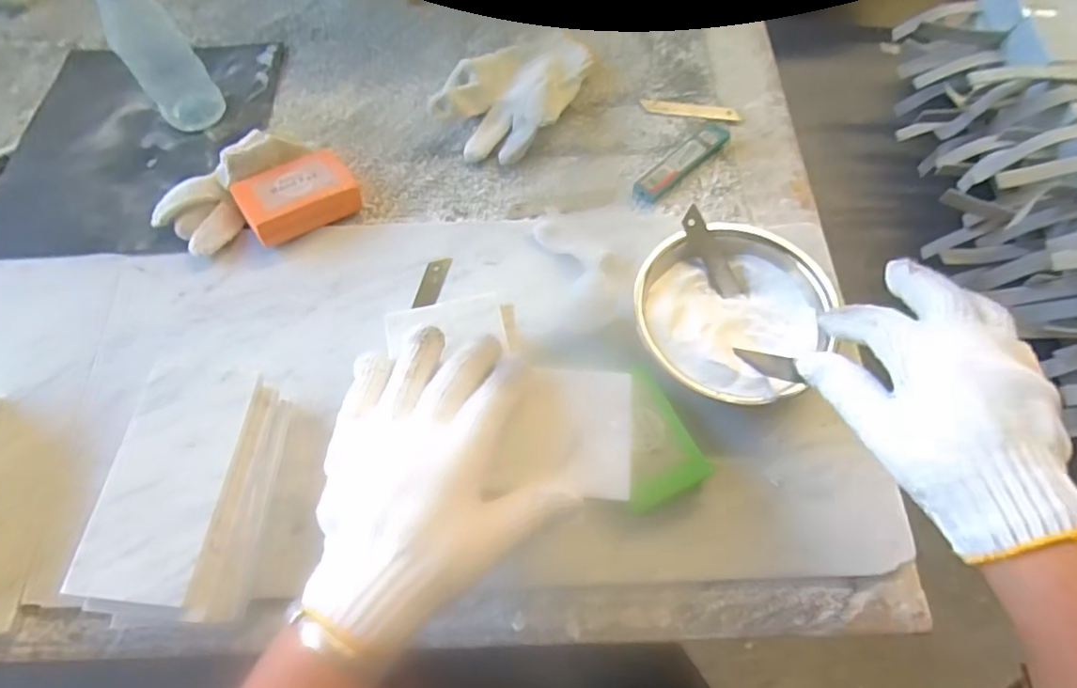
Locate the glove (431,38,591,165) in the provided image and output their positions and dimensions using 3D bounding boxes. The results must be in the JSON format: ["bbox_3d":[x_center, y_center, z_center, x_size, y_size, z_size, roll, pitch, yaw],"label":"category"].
[{"bbox_3d":[-0.025,-0.257,0.581,0.122,0.042,0.174,18,66,9],"label":"glove"}]

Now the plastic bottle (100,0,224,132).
[{"bbox_3d":[-0.346,-0.267,0.529,0.052,0.152,0.054,13,65,3],"label":"plastic bottle"}]

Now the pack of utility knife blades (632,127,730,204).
[{"bbox_3d":[0.136,-0.174,0.556,0.121,0.011,0.028,-40,70,-17],"label":"pack of utility knife blades"}]

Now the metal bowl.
[{"bbox_3d":[0.149,-0.021,0.461,0.144,0.050,0.138,0,64,1],"label":"metal bowl"}]

